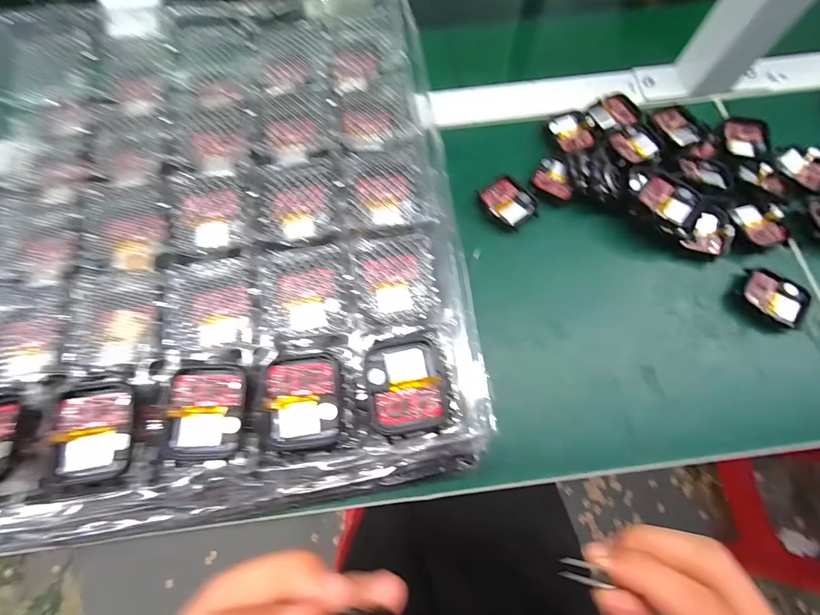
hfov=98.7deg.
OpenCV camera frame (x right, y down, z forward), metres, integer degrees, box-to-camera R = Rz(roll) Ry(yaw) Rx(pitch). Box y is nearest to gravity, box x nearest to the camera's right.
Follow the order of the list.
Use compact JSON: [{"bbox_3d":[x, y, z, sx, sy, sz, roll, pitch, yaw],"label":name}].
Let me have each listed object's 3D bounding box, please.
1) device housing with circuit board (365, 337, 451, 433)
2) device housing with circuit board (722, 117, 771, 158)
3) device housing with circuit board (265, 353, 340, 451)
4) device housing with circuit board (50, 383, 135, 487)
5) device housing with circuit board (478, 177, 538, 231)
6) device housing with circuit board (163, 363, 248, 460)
[{"bbox_3d":[-0.001,0.036,0.170,0.037,0.006,0.045,-7,73,0],"label":"device housing with circuit board"},{"bbox_3d":[0.290,-0.148,0.303,0.035,0.004,0.040,12,72,4],"label":"device housing with circuit board"},{"bbox_3d":[-0.052,0.044,0.168,0.034,0.005,0.043,-3,73,1],"label":"device housing with circuit board"},{"bbox_3d":[-0.147,0.058,0.165,0.033,0.008,0.043,-6,71,-2],"label":"device housing with circuit board"},{"bbox_3d":[0.080,-0.087,0.288,0.039,0.006,0.044,-37,75,-9],"label":"device housing with circuit board"},{"bbox_3d":[-0.097,0.049,0.168,0.034,0.006,0.044,2,71,1],"label":"device housing with circuit board"}]

